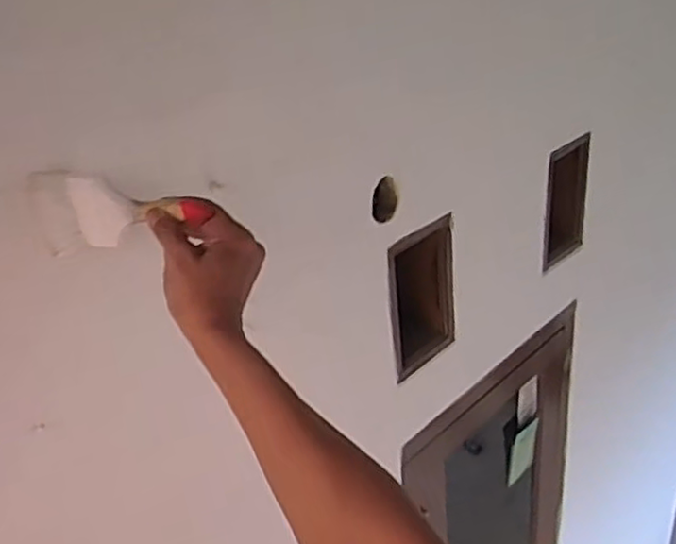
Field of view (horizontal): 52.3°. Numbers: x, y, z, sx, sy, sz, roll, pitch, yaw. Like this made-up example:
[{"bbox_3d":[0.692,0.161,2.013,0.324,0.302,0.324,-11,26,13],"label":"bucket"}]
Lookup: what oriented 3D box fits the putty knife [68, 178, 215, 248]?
[{"bbox_3d":[-0.176,-0.053,0.591,0.139,0.062,0.011,0,29,27],"label":"putty knife"}]

